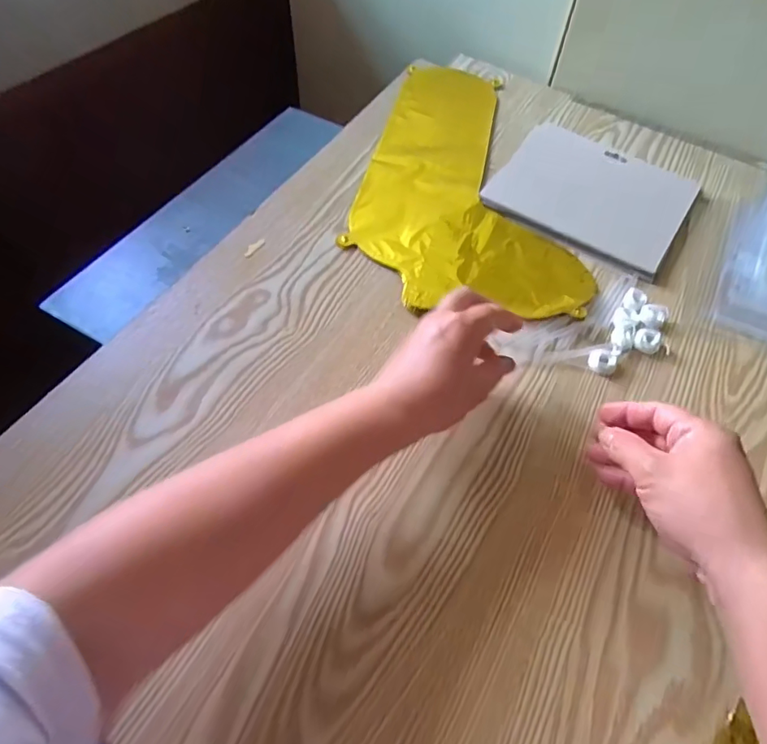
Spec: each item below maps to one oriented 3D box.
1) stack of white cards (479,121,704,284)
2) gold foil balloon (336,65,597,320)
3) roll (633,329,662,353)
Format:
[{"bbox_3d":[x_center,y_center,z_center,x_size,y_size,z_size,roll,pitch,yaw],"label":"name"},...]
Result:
[{"bbox_3d":[0.225,-0.196,0.558,0.195,0.011,0.170,33,61,17],"label":"stack of white cards"},{"bbox_3d":[0.087,-0.221,0.576,0.225,0.008,0.392,4,57,0],"label":"gold foil balloon"},{"bbox_3d":[0.232,-0.027,0.457,0.021,0.009,0.024,29,60,15],"label":"roll"}]

